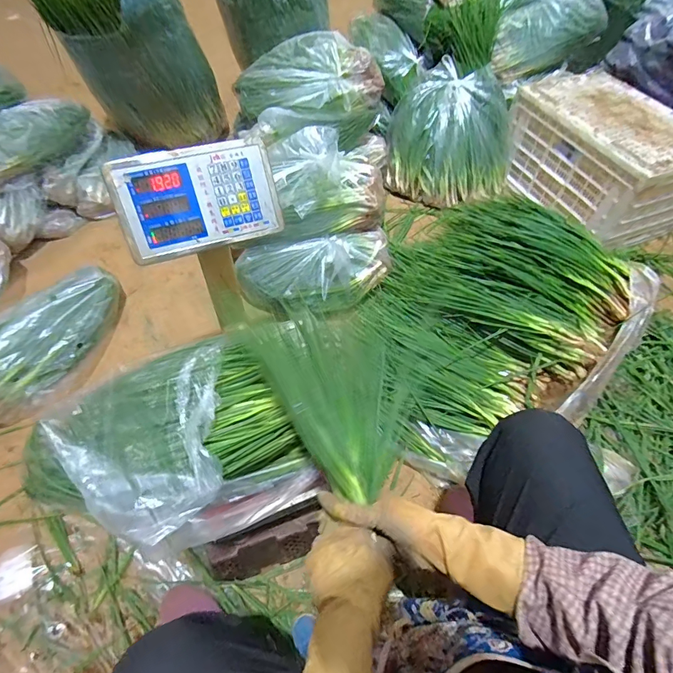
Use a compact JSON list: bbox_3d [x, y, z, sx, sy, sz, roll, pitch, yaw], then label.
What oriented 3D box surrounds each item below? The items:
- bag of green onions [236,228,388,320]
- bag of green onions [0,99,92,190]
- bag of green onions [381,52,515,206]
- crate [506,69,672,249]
[{"bbox_3d":[-0.052,-0.172,1.057,0.412,0.131,0.197,-9,56,-8],"label":"bag of green onions"},{"bbox_3d":[-0.895,-0.566,1.140,0.124,0.123,0.462,30,59,18],"label":"bag of green onions"},{"bbox_3d":[0.389,-0.656,1.328,0.424,0.294,0.303,9,55,4],"label":"bag of green onions"},{"bbox_3d":[0.859,-0.592,1.313,0.357,0.279,0.552,-20,58,-15],"label":"crate"}]

